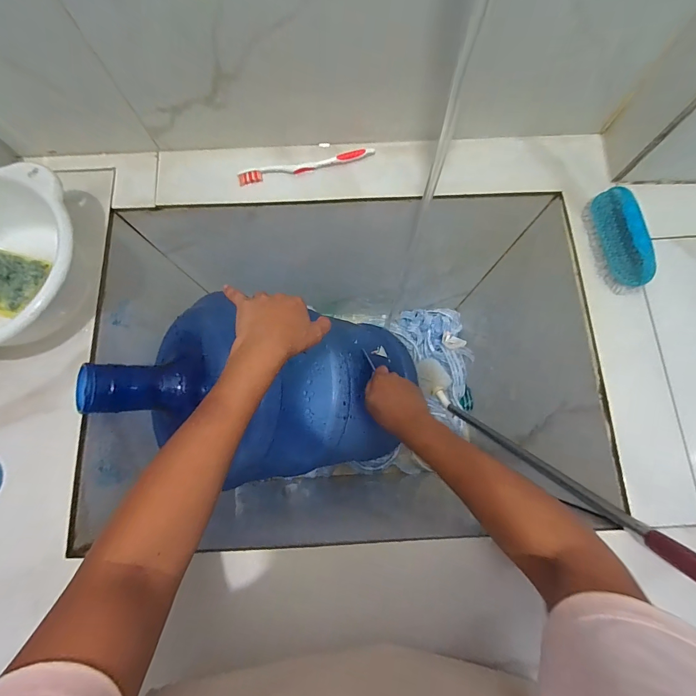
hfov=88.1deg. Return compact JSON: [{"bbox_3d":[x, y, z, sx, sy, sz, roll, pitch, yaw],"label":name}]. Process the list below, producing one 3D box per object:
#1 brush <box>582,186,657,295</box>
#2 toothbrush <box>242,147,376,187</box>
[{"bbox_3d":[0.322,-0.129,0.425,0.048,0.043,0.126,-11,77,-2],"label":"brush"},{"bbox_3d":[-0.054,-0.238,0.473,0.178,0.014,0.013,-13,77,-2],"label":"toothbrush"}]

